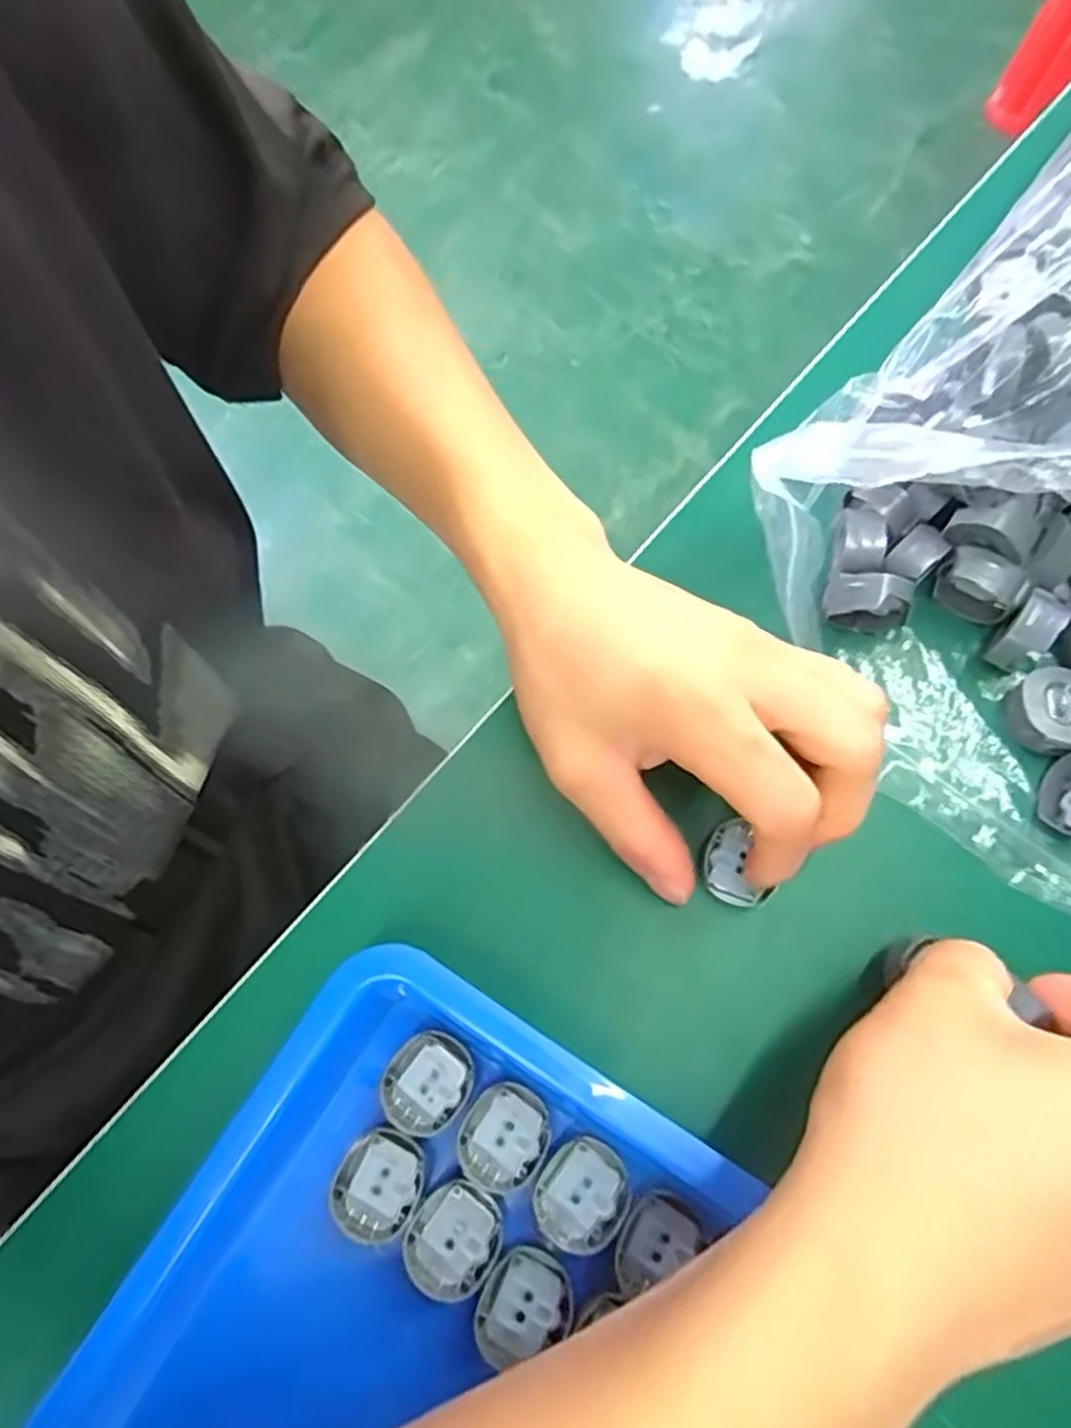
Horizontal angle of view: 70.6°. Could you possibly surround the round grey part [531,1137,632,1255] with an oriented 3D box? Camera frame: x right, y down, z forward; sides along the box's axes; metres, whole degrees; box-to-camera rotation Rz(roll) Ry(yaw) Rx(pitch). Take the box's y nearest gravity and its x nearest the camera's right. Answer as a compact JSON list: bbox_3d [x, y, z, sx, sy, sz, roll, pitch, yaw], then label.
[{"bbox_3d":[0.014,0.139,0.218,0.025,0.004,0.029,36,77,13],"label":"round grey part"}]

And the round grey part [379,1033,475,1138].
[{"bbox_3d":[-0.033,0.112,0.230,0.025,0.006,0.028,38,77,13],"label":"round grey part"}]

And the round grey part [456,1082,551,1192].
[{"bbox_3d":[-0.009,0.125,0.224,0.025,0.005,0.028,26,75,10],"label":"round grey part"}]

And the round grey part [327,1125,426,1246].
[{"bbox_3d":[-0.046,0.138,0.222,0.025,0.005,0.028,23,74,9],"label":"round grey part"}]

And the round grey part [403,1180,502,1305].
[{"bbox_3d":[-0.023,0.150,0.217,0.025,0.006,0.028,23,74,9],"label":"round grey part"}]

